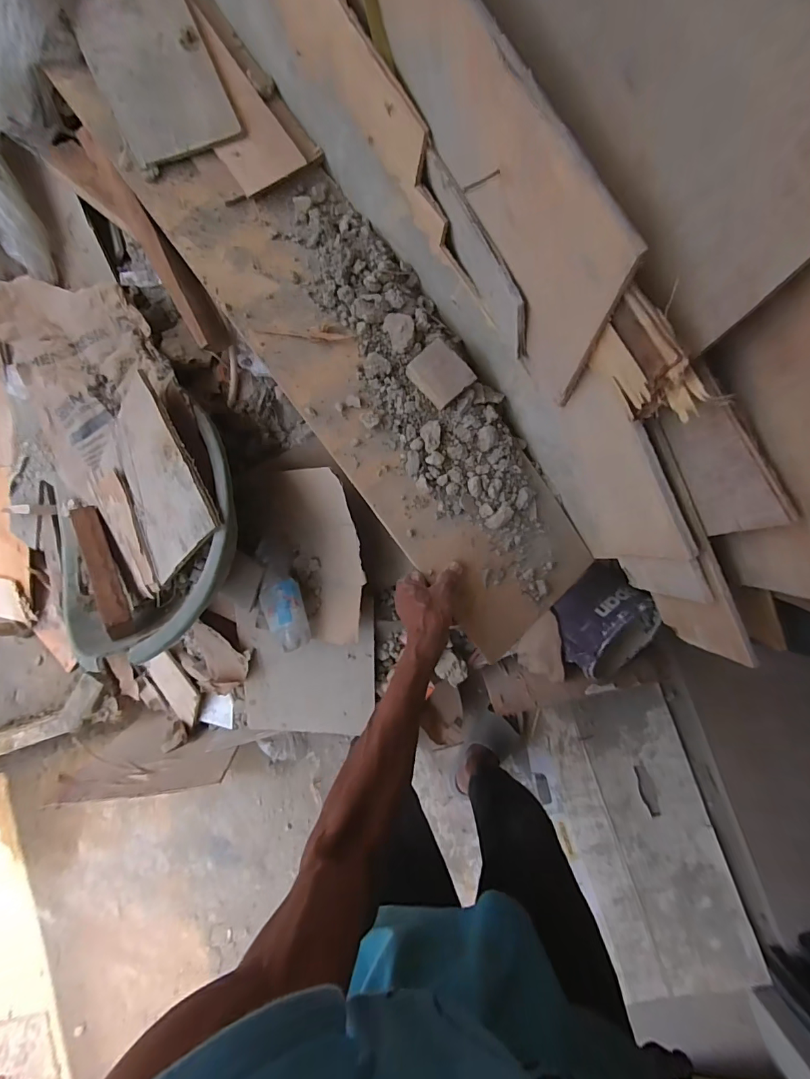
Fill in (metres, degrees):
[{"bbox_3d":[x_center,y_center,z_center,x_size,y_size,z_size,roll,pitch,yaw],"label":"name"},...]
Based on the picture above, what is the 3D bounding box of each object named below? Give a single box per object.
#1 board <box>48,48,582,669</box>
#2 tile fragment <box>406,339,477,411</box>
[{"bbox_3d":[-0.049,-0.252,0.603,0.254,0.058,0.858,-36,91,-14],"label":"board"},{"bbox_3d":[0.047,-0.223,0.590,0.074,0.021,0.065,41,110,-13],"label":"tile fragment"}]

